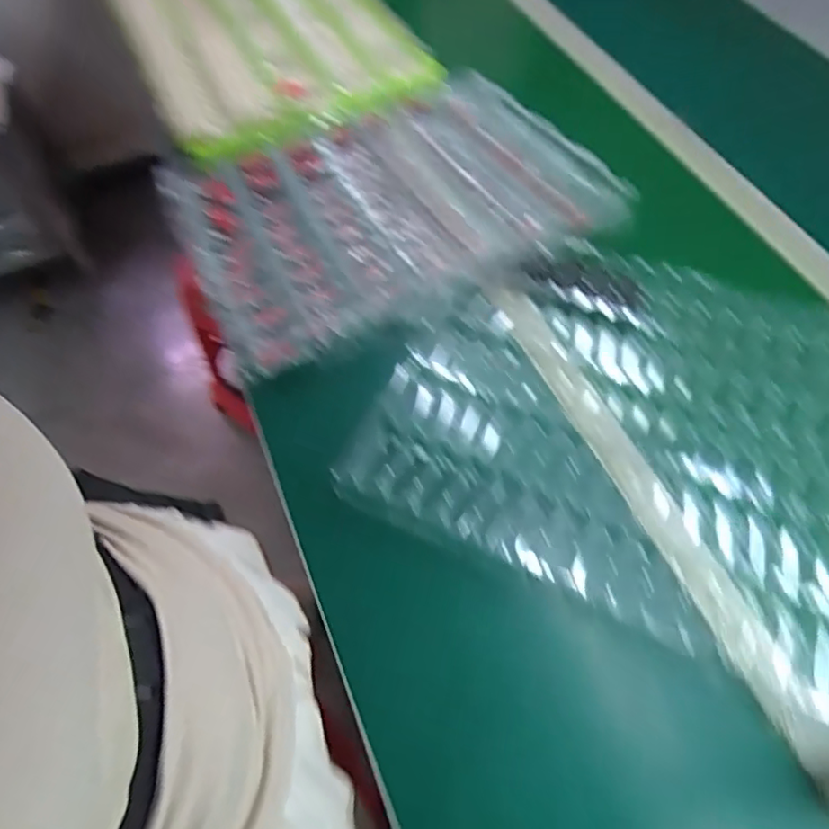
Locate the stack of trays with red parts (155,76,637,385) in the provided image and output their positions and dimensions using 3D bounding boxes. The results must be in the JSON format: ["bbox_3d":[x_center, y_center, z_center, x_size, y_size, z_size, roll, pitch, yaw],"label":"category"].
[{"bbox_3d":[-0.045,-0.270,0.772,0.485,0.058,0.375,-24,61,-11],"label":"stack of trays with red parts"}]

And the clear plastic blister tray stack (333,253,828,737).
[{"bbox_3d":[0.273,0.018,0.600,0.595,0.051,0.427,24,63,17],"label":"clear plastic blister tray stack"}]

